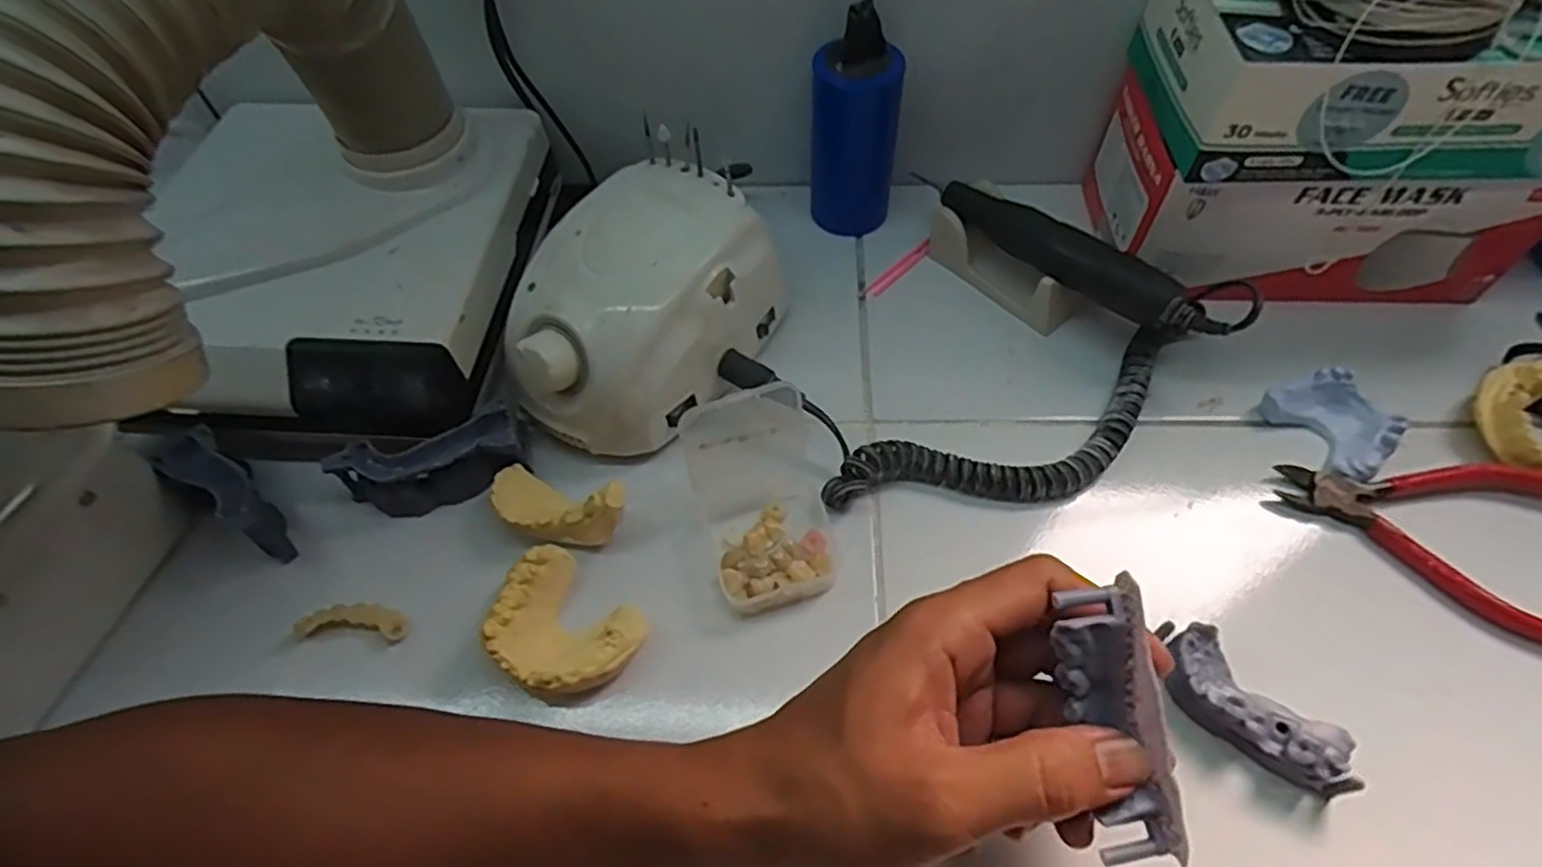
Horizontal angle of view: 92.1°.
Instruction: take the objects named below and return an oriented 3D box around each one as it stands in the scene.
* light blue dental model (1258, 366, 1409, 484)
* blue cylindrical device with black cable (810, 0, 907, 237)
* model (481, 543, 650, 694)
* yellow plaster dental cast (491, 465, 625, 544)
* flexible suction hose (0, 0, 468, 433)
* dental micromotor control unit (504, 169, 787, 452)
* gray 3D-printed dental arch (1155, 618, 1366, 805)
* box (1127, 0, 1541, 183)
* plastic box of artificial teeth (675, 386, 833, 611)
[{"bbox_3d":[0.281,-0.006,0.368,0.040,0.020,0.055,-24,59,-14],"label":"light blue dental model"},{"bbox_3d":[0.047,-0.176,0.434,0.047,0.125,0.042,23,60,16],"label":"blue cylindrical device with black cable"},{"bbox_3d":[-0.089,0.084,0.317,0.060,0.030,0.050,33,63,21],"label":"model"},{"bbox_3d":[-0.100,0.035,0.346,0.064,0.038,0.029,19,59,14],"label":"yellow plaster dental cast"},{"bbox_3d":[-0.183,-0.118,0.251,0.060,0.125,0.230,-1,41,1],"label":"flexible suction hose"},{"bbox_3d":[-0.064,-0.060,0.378,0.099,0.083,0.139,23,60,16],"label":"dental micromotor control unit"},{"bbox_3d":[0.188,0.110,0.295,0.080,0.024,0.029,37,65,23],"label":"gray 3D-printed dental arch"},{"bbox_3d":[0.297,-0.177,0.351,0.206,0.064,0.113,-2,56,0],"label":"box"},{"bbox_3d":[-0.003,0.033,0.331,0.059,0.059,0.074,-11,57,-6],"label":"plastic box of artificial teeth"}]

